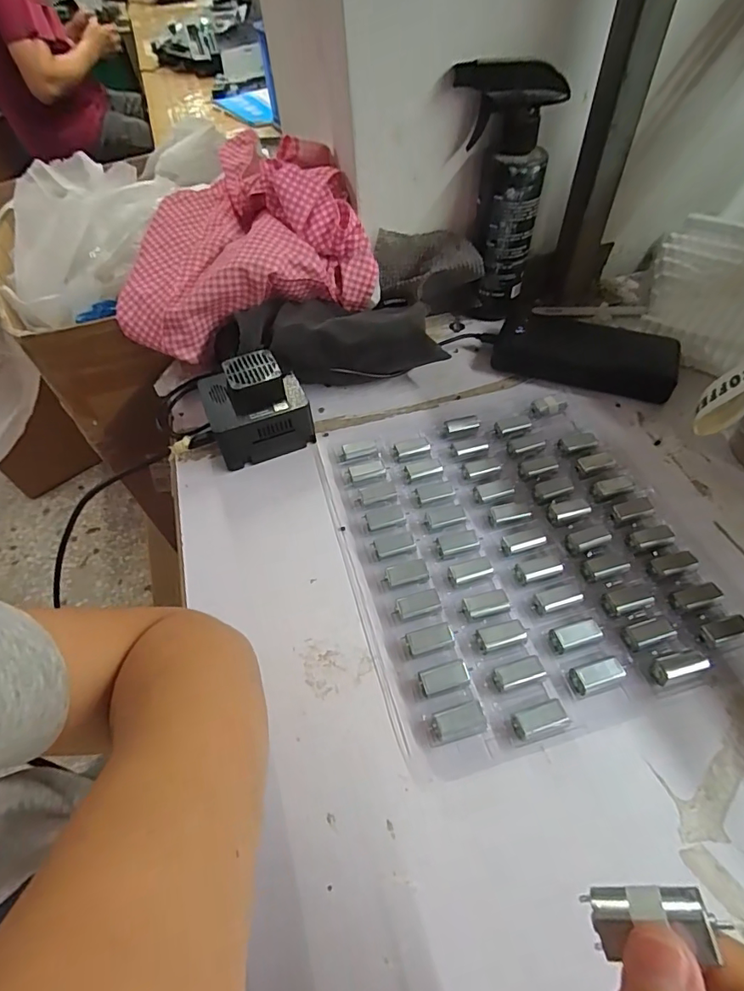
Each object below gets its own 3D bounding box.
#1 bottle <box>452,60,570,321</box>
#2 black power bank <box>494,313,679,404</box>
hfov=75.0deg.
[{"bbox_3d":[0.112,-0.268,0.446,0.087,0.189,0.044,5,54,8],"label":"bottle"},{"bbox_3d":[0.200,-0.135,0.458,0.157,0.022,0.081,16,56,15],"label":"black power bank"}]

